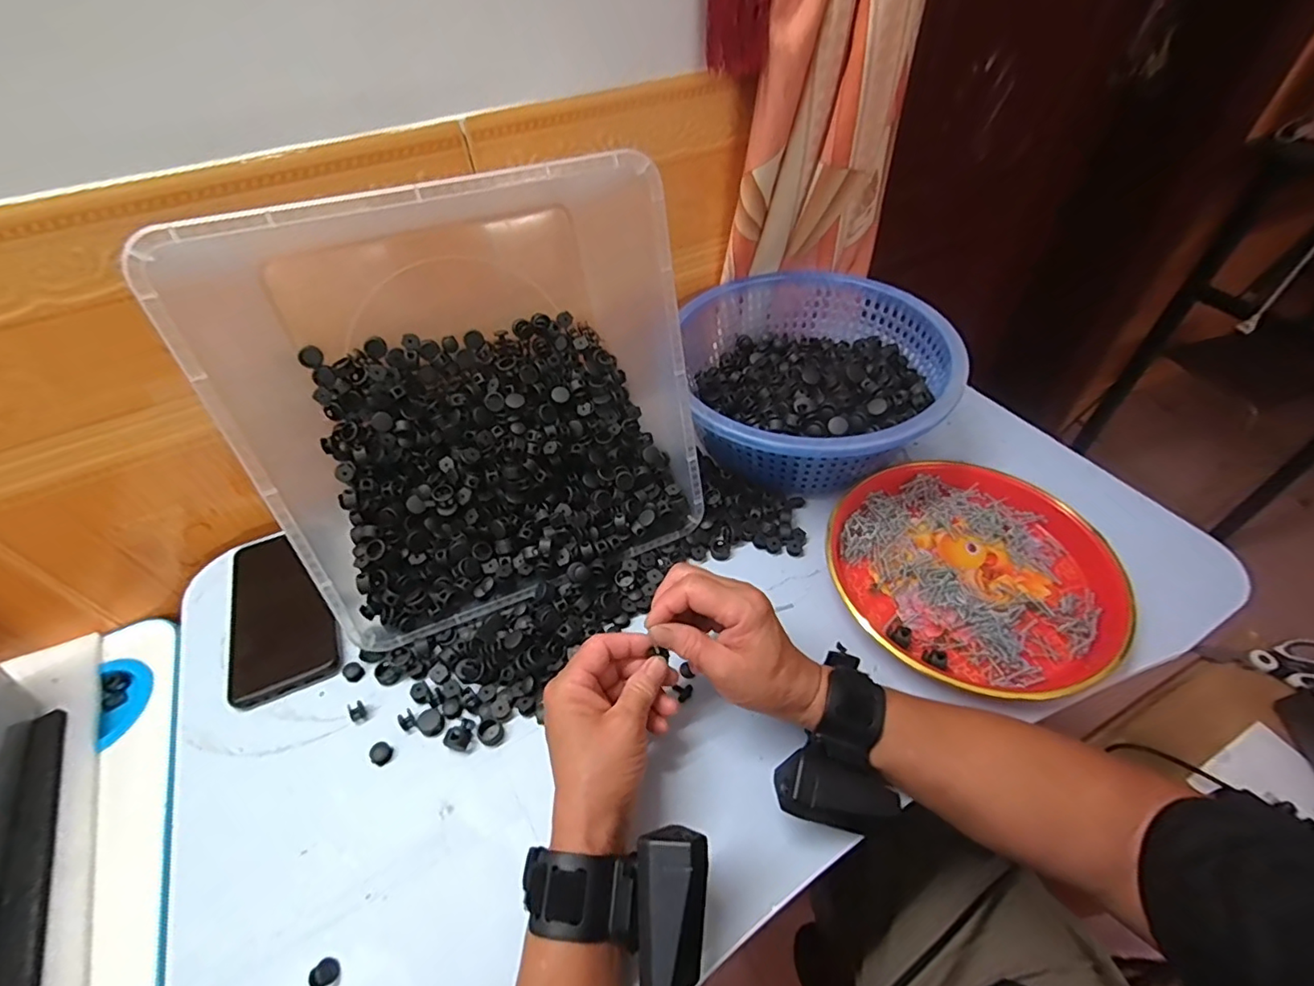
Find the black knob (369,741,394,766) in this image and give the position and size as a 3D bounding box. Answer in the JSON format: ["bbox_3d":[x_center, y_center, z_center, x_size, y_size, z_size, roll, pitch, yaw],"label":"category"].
[{"bbox_3d":[-0.191,0.181,0.383,0.013,0.008,0.013,25,54,21],"label":"black knob"}]

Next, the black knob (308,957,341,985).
[{"bbox_3d":[-0.182,0.262,0.301,0.013,0.007,0.012,0,49,1],"label":"black knob"}]

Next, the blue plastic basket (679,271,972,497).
[{"bbox_3d":[0.152,-0.114,0.555,0.255,0.088,0.276,1,49,2],"label":"blue plastic basket"}]

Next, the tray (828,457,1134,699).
[{"bbox_3d":[0.257,0.062,0.458,0.218,0.035,0.210,0,49,1],"label":"tray"}]

